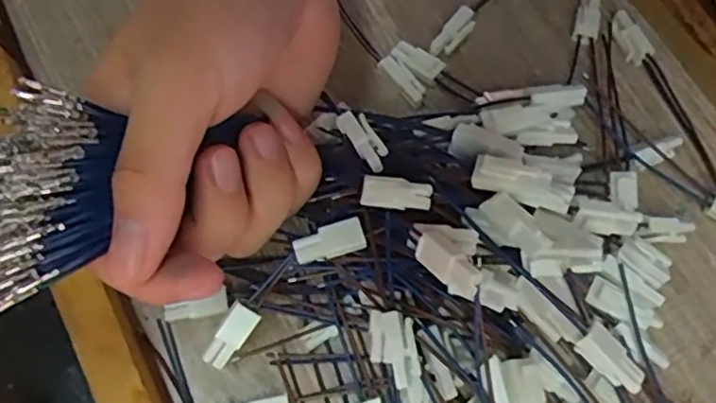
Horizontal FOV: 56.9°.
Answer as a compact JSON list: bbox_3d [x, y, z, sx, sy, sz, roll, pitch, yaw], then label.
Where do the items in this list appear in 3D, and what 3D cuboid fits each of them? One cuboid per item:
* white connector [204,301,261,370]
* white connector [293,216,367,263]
[{"bbox_3d":[-0.047,0.049,0.241,0.011,0.004,0.025,34,94,12],"label":"white connector"},{"bbox_3d":[-0.011,0.014,0.238,0.025,0.005,0.012,-16,71,-4],"label":"white connector"}]

